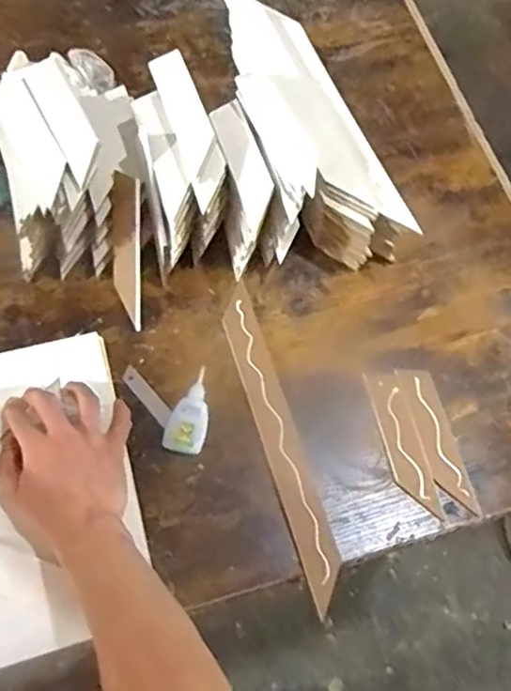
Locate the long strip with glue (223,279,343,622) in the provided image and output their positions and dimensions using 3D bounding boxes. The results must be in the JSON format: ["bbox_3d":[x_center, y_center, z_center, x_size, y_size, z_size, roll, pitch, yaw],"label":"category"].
[{"bbox_3d":[0.023,0.092,0.651,0.039,0.009,0.344,-13,69,-13],"label":"long strip with glue"}]

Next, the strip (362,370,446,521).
[{"bbox_3d":[0.156,0.102,0.654,0.042,0.004,0.166,-8,62,-8],"label":"strip"}]

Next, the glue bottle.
[{"bbox_3d":[-0.066,0.069,0.654,0.043,0.023,0.093,16,65,-1],"label":"glue bottle"}]

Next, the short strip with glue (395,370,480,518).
[{"bbox_3d":[0.192,0.099,0.659,0.036,0.004,0.162,-8,62,-9],"label":"short strip with glue"}]

